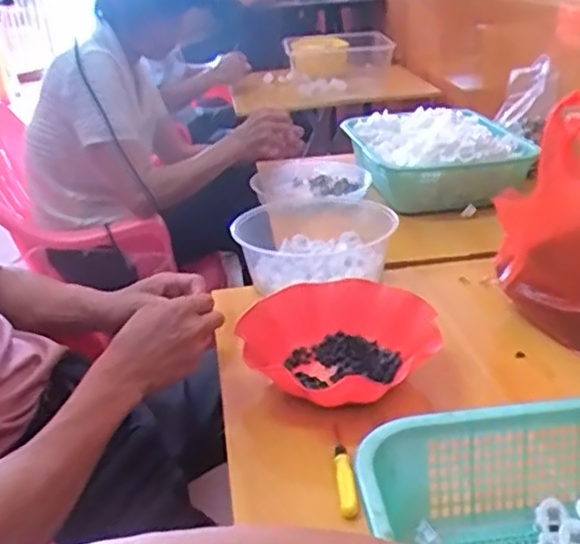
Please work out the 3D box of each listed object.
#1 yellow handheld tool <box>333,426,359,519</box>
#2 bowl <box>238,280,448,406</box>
[{"bbox_3d":[0.051,0.190,0.673,0.018,0.014,0.130,-5,25,0],"label":"yellow handheld tool"},{"bbox_3d":[0.056,0.090,0.822,0.209,0.078,0.213,-4,25,2],"label":"bowl"}]

